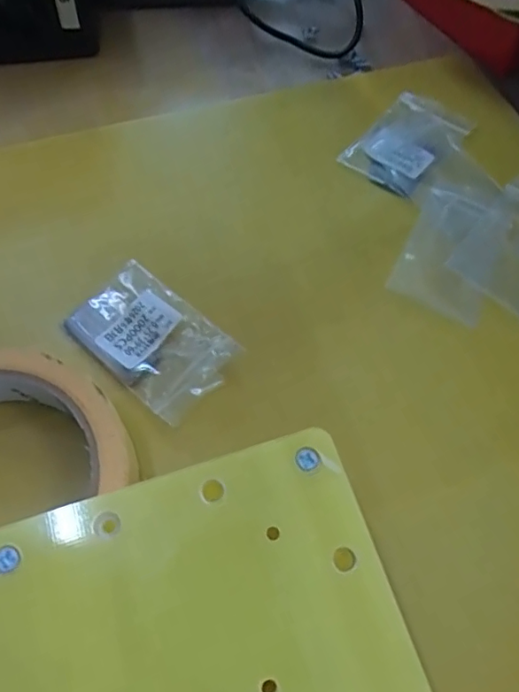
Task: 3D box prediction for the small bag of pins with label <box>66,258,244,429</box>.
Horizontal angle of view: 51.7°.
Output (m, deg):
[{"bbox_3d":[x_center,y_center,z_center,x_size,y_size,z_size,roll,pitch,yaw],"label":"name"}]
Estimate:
[{"bbox_3d":[-0.041,-0.003,0.204,0.062,0.009,0.039,37,66,18],"label":"small bag of pins with label"}]

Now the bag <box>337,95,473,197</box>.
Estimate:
[{"bbox_3d":[0.072,-0.100,0.260,0.040,0.004,0.060,35,65,17],"label":"bag"}]

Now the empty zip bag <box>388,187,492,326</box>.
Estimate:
[{"bbox_3d":[0.080,-0.040,0.224,0.036,0.005,0.058,23,62,12],"label":"empty zip bag"}]

